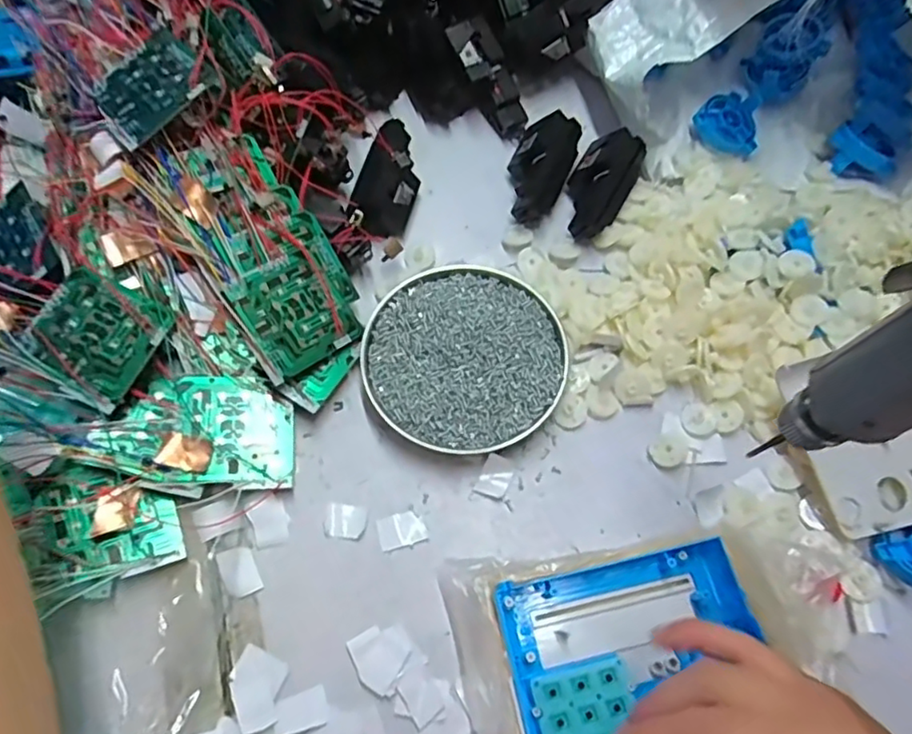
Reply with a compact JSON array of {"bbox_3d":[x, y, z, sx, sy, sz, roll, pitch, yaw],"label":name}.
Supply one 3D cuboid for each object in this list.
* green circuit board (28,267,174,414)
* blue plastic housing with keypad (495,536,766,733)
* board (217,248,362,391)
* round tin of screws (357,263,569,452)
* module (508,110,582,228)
[{"bbox_3d":[-0.226,-0.021,0.381,0.070,0.008,0.068,26,68,10],"label":"green circuit board"},{"bbox_3d":[0.101,0.185,0.316,0.129,0.022,0.166,-11,68,-6],"label":"blue plastic housing with keypad"},{"bbox_3d":[-0.105,-0.038,0.408,0.076,0.005,0.072,-33,94,-33],"label":"board"},{"bbox_3d":[0.006,-0.009,0.420,0.133,0.024,0.131,0,66,-1],"label":"round tin of screws"},{"bbox_3d":[0.066,-0.156,0.488,0.046,0.030,0.097,20,68,8],"label":"module"}]

